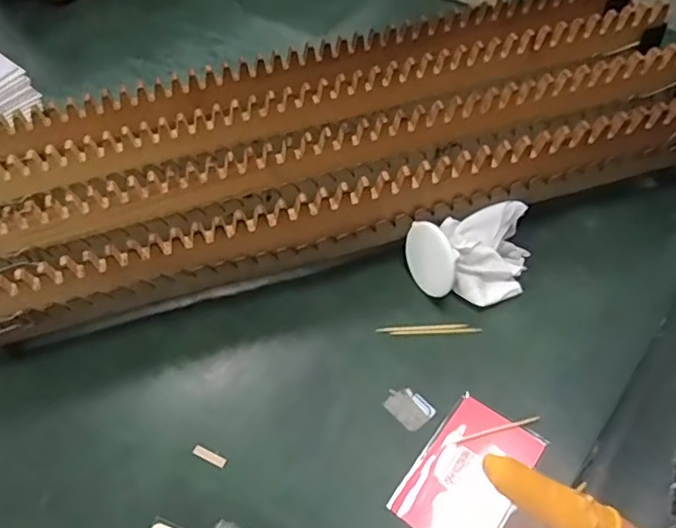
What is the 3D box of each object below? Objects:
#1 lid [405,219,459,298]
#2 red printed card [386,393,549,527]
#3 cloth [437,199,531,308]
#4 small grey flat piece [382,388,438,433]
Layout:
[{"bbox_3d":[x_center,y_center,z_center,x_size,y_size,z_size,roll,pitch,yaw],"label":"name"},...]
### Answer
[{"bbox_3d":[0.064,-0.005,0.404,0.005,0.050,0.051,-15,55,-26],"label":"lid"},{"bbox_3d":[0.077,0.123,0.339,0.056,0.004,0.087,31,62,25],"label":"red printed card"},{"bbox_3d":[0.110,-0.007,0.412,0.062,0.034,0.060,-14,53,-5],"label":"cloth"},{"bbox_3d":[0.045,0.090,0.367,0.022,0.004,0.029,-39,59,-21],"label":"small grey flat piece"}]

